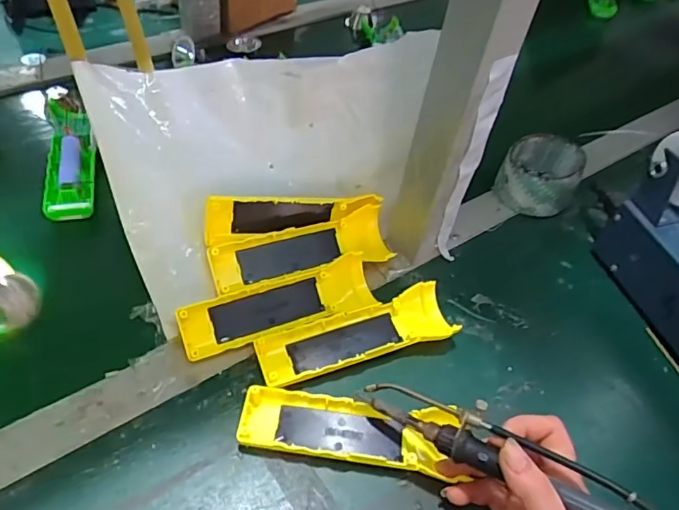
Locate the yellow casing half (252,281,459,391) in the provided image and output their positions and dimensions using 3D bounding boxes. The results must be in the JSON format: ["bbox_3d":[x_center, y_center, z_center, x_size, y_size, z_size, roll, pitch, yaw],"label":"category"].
[{"bbox_3d":[0.015,0.067,0.439,0.162,0.024,0.051,-10,52,-19],"label":"yellow casing half"}]

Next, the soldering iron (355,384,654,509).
[{"bbox_3d":[0.106,0.122,0.332,0.207,0.021,0.030,19,47,32],"label":"soldering iron"}]

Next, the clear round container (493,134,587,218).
[{"bbox_3d":[0.221,-0.089,0.587,0.081,0.044,0.097,30,52,15],"label":"clear round container"}]

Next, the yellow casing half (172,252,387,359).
[{"bbox_3d":[-0.049,0.041,0.446,0.164,0.027,0.045,-16,93,-22],"label":"yellow casing half"}]

